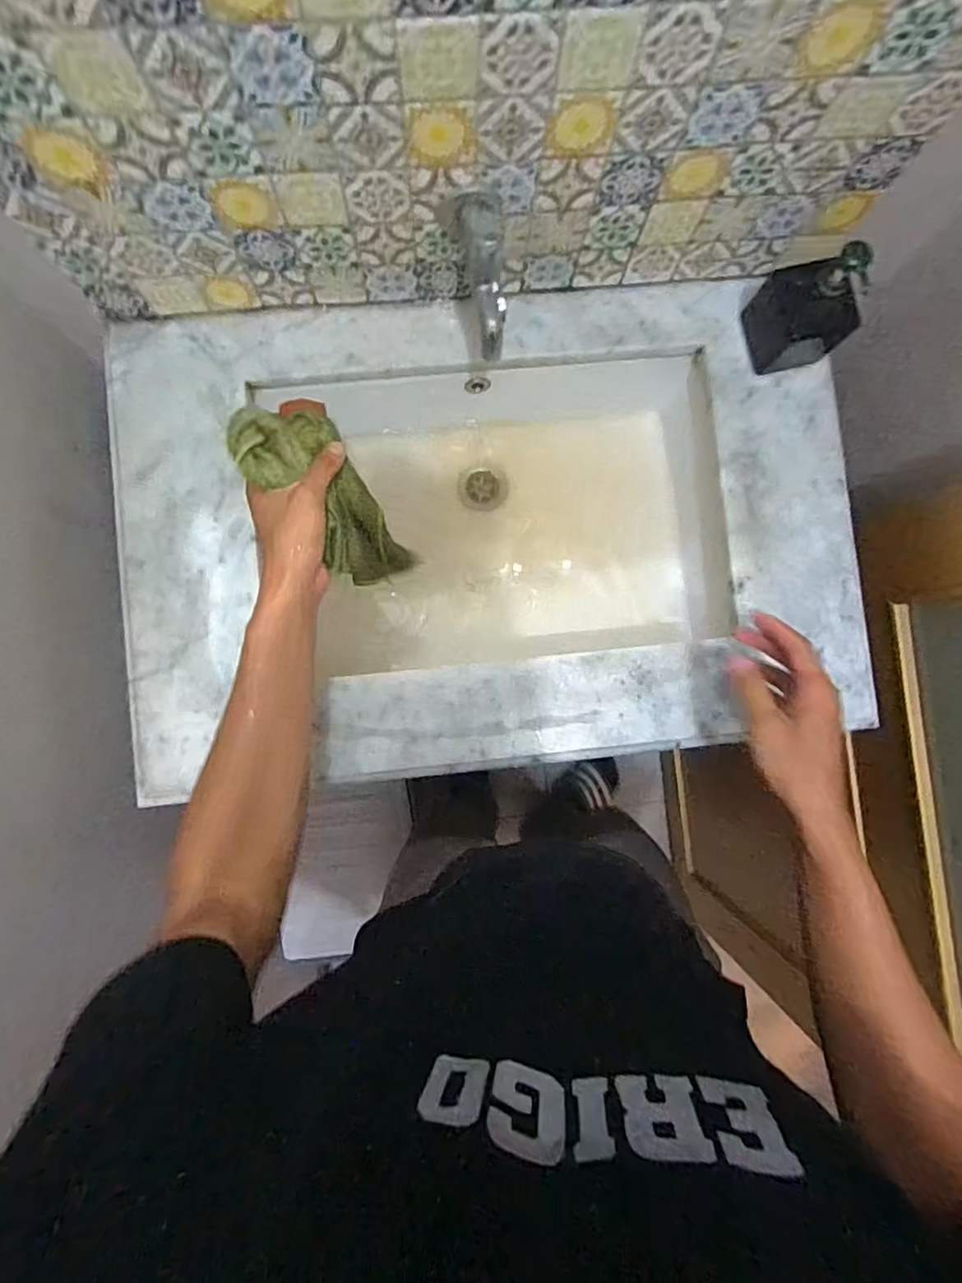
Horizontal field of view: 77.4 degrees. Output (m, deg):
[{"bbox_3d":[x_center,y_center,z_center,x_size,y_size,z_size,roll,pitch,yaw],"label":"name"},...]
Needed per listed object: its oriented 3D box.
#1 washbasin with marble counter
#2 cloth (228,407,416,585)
[{"bbox_3d":[0.009,-0.106,0.644,0.689,0.152,0.441,-4,88,-3],"label":"washbasin with marble counter"},{"bbox_3d":[-0.124,-0.122,0.502,0.077,0.041,0.178,-45,123,-3],"label":"cloth"}]

